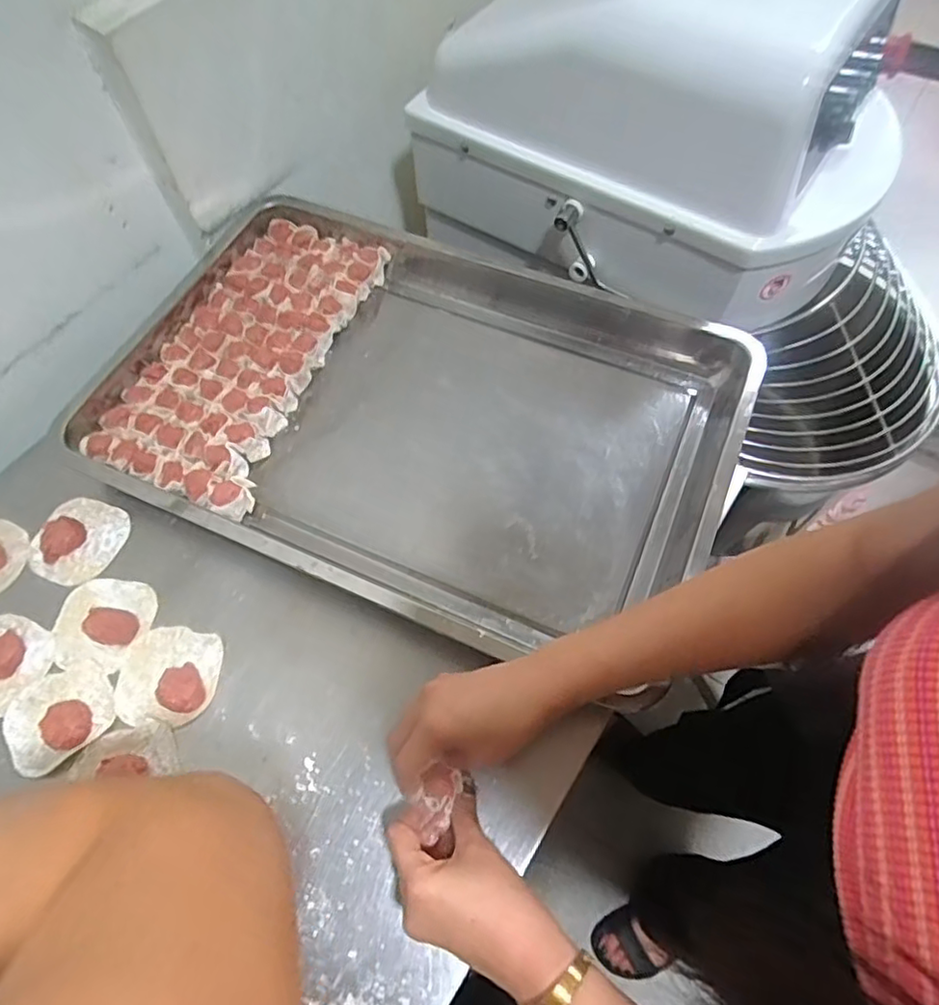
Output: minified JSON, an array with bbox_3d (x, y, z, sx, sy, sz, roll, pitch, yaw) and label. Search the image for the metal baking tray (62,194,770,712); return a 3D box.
[{"bbox_3d":[-0.058,-0.095,0.592,0.601,0.049,0.389,21,65,11],"label":"metal baking tray"}]

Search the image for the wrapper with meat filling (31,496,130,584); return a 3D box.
[{"bbox_3d":[-0.362,0.032,0.554,0.074,0.014,0.081,22,65,12],"label":"wrapper with meat filling"}]

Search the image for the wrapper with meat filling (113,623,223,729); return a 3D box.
[{"bbox_3d":[-0.249,0.139,0.493,0.080,0.016,0.076,0,63,1],"label":"wrapper with meat filling"}]

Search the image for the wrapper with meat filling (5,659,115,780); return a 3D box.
[{"bbox_3d":[-0.331,0.168,0.479,0.080,0.018,0.075,0,63,1],"label":"wrapper with meat filling"}]

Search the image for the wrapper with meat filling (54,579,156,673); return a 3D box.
[{"bbox_3d":[-0.318,0.101,0.515,0.080,0.024,0.077,4,63,3],"label":"wrapper with meat filling"}]

